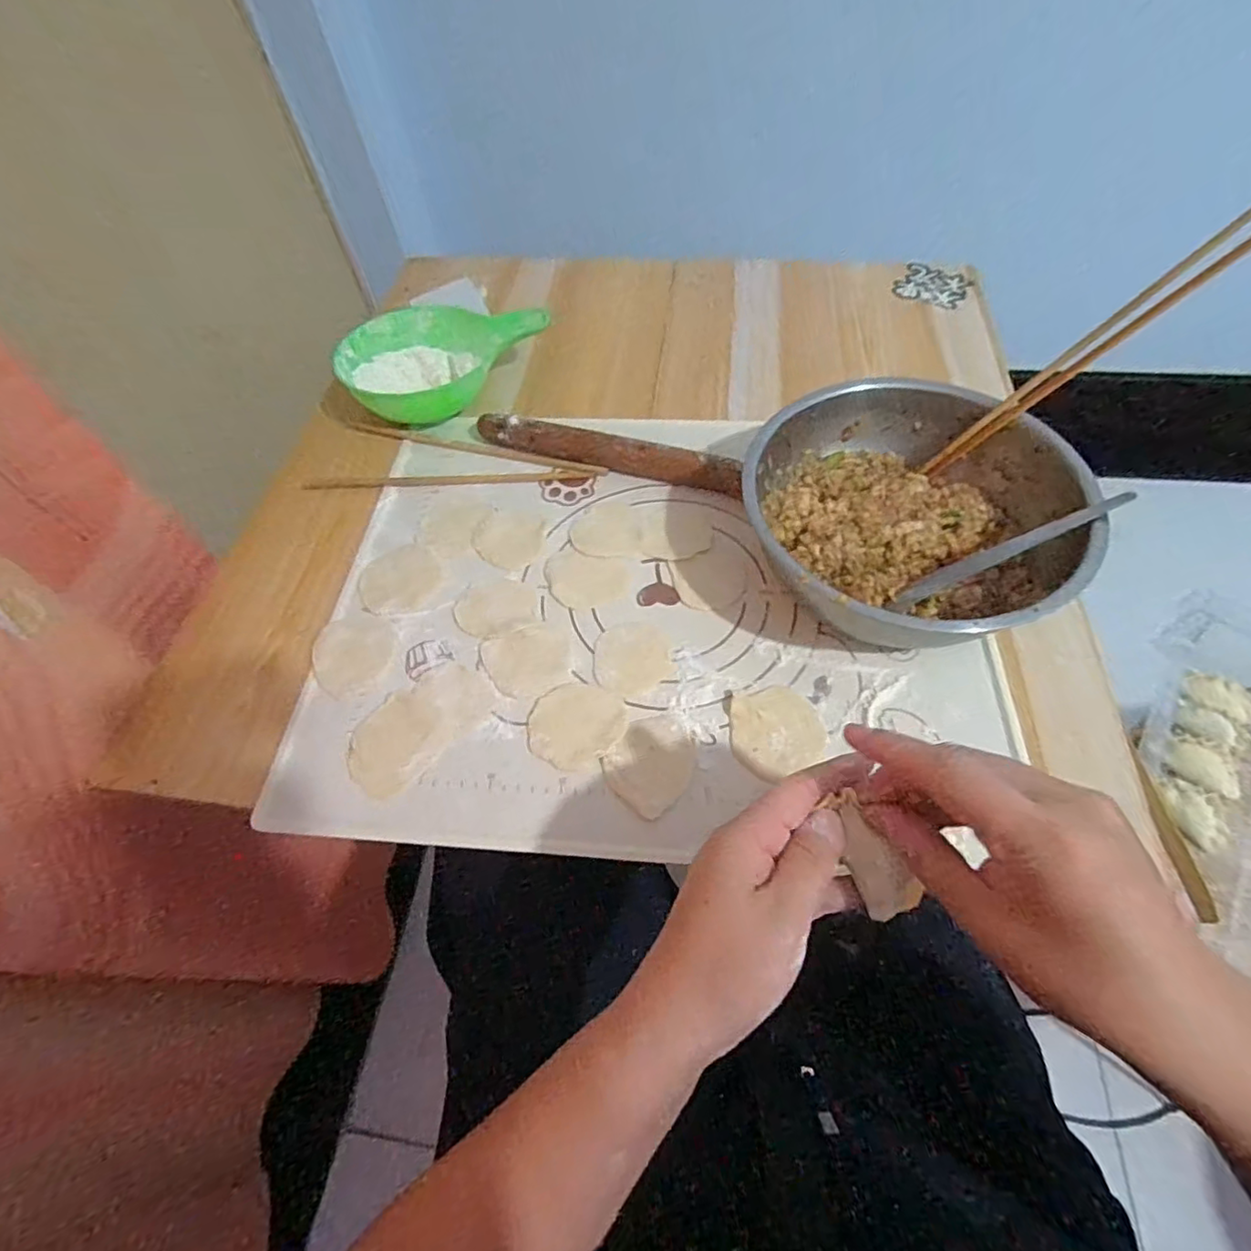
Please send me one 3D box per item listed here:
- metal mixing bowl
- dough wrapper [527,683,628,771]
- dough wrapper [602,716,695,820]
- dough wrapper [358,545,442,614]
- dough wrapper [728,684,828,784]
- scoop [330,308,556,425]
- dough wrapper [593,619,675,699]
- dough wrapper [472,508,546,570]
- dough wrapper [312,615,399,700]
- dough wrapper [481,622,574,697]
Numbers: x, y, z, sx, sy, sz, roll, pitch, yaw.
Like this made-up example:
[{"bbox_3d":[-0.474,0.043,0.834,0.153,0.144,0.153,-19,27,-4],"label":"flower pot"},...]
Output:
[{"bbox_3d":[0.196,-0.075,0.443,0.212,0.083,0.223,-2,58,3],"label":"metal mixing bowl"},{"bbox_3d":[-0.035,0.067,0.416,0.063,0.004,0.062,27,63,19],"label":"dough wrapper"},{"bbox_3d":[0.018,0.091,0.402,0.051,0.004,0.064,34,70,14],"label":"dough wrapper"},{"bbox_3d":[-0.185,-0.039,0.490,0.065,0.004,0.070,-2,58,3],"label":"dough wrapper"},{"bbox_3d":[0.103,0.071,0.405,0.062,0.005,0.060,-2,58,3],"label":"dough wrapper"},{"bbox_3d":[-0.174,-0.260,0.591,0.197,0.060,0.107,-18,58,-8],"label":"scoop"},{"bbox_3d":[0.005,0.023,0.440,0.055,0.004,0.062,8,58,8],"label":"dough wrapper"},{"bbox_3d":[-0.096,-0.075,0.497,0.062,0.004,0.058,-2,58,3],"label":"dough wrapper"},{"bbox_3d":[-0.206,0.019,0.455,0.062,0.004,0.071,-33,62,-17],"label":"dough wrapper"},{"bbox_3d":[-0.072,0.025,0.444,0.063,0.004,0.057,-20,59,-9],"label":"dough wrapper"}]

